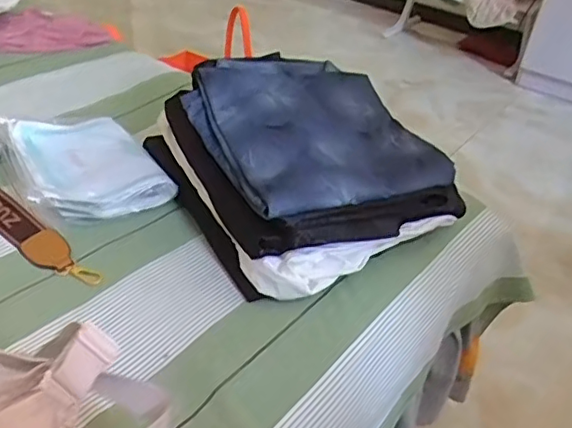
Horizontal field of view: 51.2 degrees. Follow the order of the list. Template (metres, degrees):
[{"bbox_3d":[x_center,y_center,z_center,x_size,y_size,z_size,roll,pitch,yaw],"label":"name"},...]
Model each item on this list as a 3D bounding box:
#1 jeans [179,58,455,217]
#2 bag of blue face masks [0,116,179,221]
[{"bbox_3d":[0.032,-0.105,0.681,0.243,0.057,0.246,-15,41,-28],"label":"jeans"},{"bbox_3d":[-0.250,-0.067,0.730,0.150,0.032,0.208,-18,42,-31],"label":"bag of blue face masks"}]

